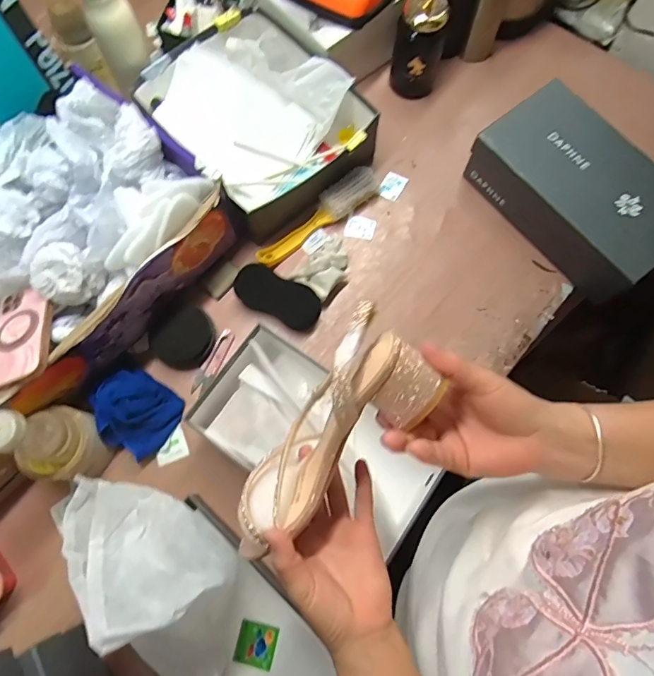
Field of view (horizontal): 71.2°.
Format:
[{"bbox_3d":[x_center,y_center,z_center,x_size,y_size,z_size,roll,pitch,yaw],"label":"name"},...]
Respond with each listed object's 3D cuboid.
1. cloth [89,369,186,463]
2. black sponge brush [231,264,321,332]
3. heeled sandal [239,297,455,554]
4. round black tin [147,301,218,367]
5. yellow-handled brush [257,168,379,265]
[{"bbox_3d":[-0.264,0.100,0.620,0.104,0.049,0.100,33,77,10],"label":"cloth"},{"bbox_3d":[-0.072,-0.062,0.673,0.129,0.032,0.058,27,76,-5],"label":"black sponge brush"},{"bbox_3d":[0.001,0.073,0.365,0.080,0.101,0.191,45,118,12],"label":"heeled sandal"},{"bbox_3d":[-0.207,-0.004,0.655,0.082,0.030,0.086,0,74,1],"label":"round black tin"},{"bbox_3d":[-0.014,-0.187,0.708,0.226,0.034,0.048,-38,77,-10],"label":"yellow-handled brush"}]

